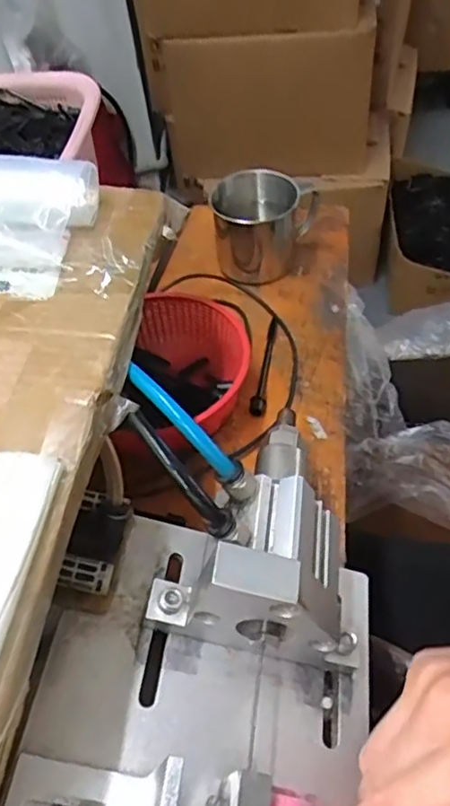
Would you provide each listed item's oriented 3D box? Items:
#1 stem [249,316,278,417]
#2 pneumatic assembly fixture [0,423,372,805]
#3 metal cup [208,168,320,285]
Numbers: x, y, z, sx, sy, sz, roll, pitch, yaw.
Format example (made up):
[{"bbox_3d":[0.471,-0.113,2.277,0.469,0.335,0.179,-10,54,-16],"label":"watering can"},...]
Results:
[{"bbox_3d":[0.030,-0.032,0.465,0.011,0.011,0.103,3,50,11],"label":"stem"},{"bbox_3d":[-0.015,0.159,0.234,0.149,0.089,0.338,12,54,8],"label":"pneumatic assembly fixture"},{"bbox_3d":[0.027,-0.149,0.515,0.090,0.069,0.073,6,51,13],"label":"metal cup"}]

